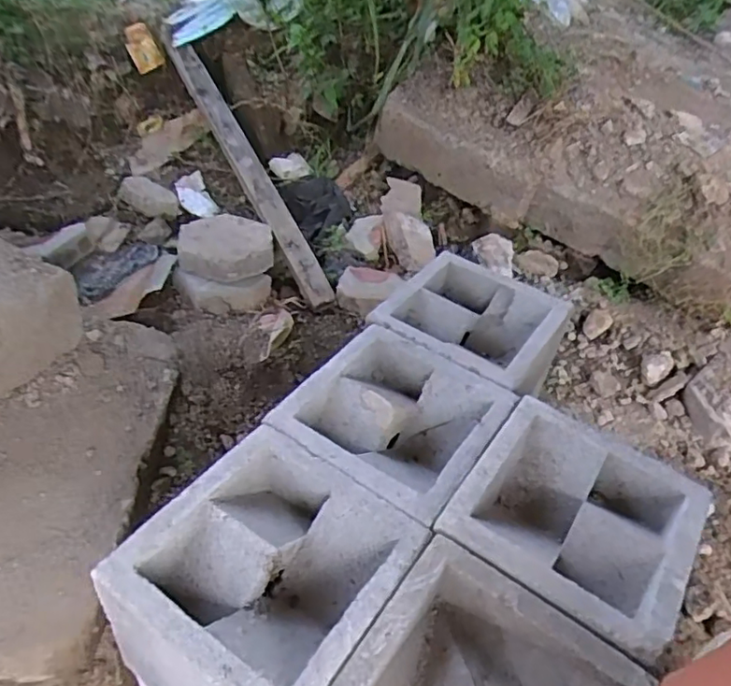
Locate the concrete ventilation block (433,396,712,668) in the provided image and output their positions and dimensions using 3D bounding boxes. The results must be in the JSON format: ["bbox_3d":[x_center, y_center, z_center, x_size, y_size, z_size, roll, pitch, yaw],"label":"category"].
[{"bbox_3d":[0.191,0.171,0.562,0.196,0.064,0.197,28,45,23],"label":"concrete ventilation block"}]

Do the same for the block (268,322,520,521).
[{"bbox_3d":[0.032,0.089,0.642,0.189,0.065,0.194,27,45,22],"label":"block"}]

